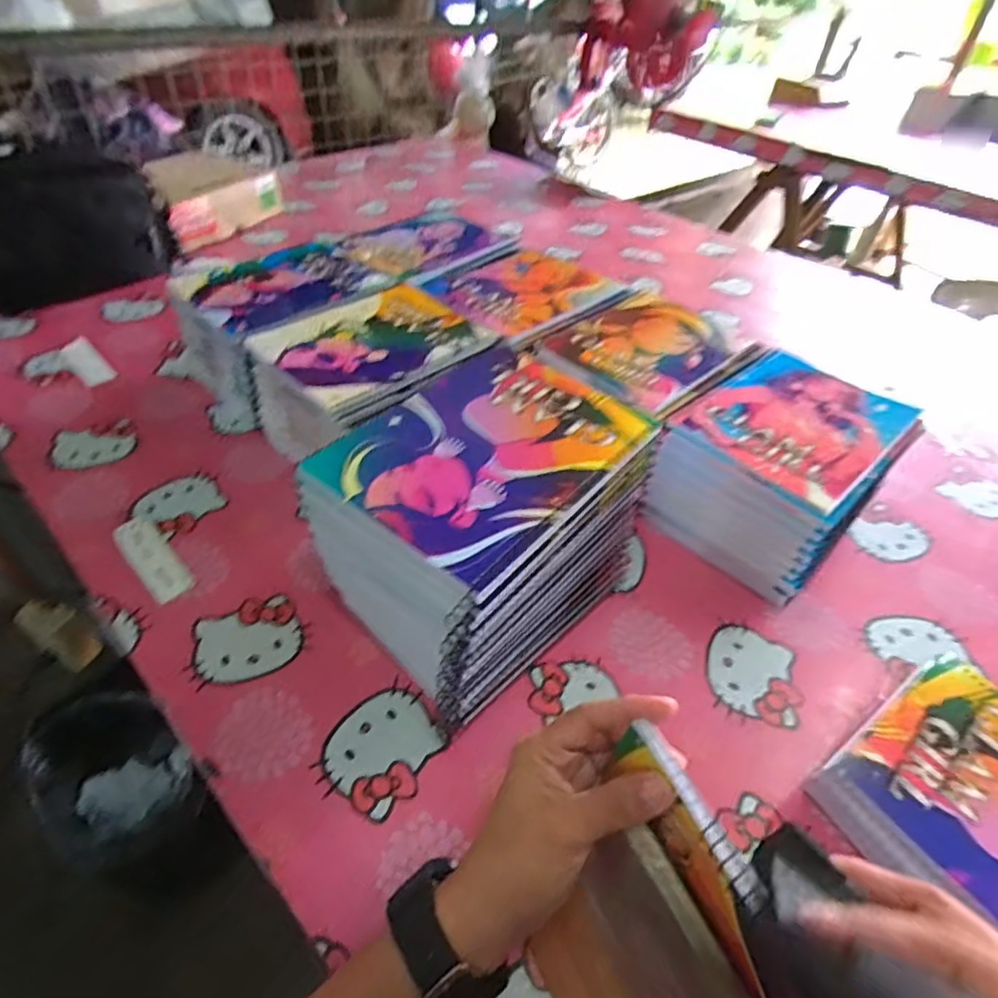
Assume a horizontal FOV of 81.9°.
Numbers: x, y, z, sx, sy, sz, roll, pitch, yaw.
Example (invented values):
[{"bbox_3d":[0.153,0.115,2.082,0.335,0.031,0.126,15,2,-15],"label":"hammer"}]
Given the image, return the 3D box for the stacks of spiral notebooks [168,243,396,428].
[{"bbox_3d":[-0.249,-0.199,0.682,0.163,0.122,0.207,32,51,25],"label":"stacks of spiral notebooks"}]

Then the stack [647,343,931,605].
[{"bbox_3d":[0.265,-0.028,0.556,0.204,0.123,0.159,-33,56,-32],"label":"stack"}]

